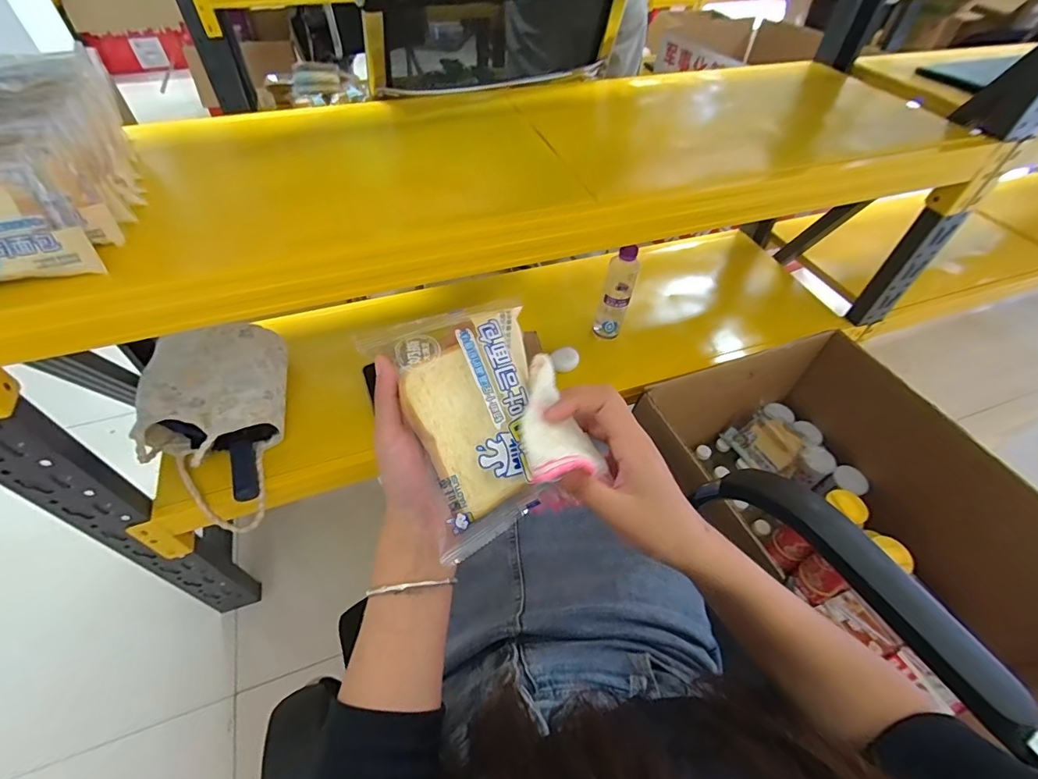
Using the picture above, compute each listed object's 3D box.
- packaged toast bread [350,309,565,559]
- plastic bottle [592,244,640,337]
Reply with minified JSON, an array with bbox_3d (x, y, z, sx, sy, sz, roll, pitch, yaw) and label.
[{"bbox_3d":[-0.026,0.017,0.306,0.099,0.024,0.152,-24,85,-12],"label":"packaged toast bread"},{"bbox_3d":[0.184,-0.182,0.873,0.056,0.190,0.051,17,52,11],"label":"plastic bottle"}]

